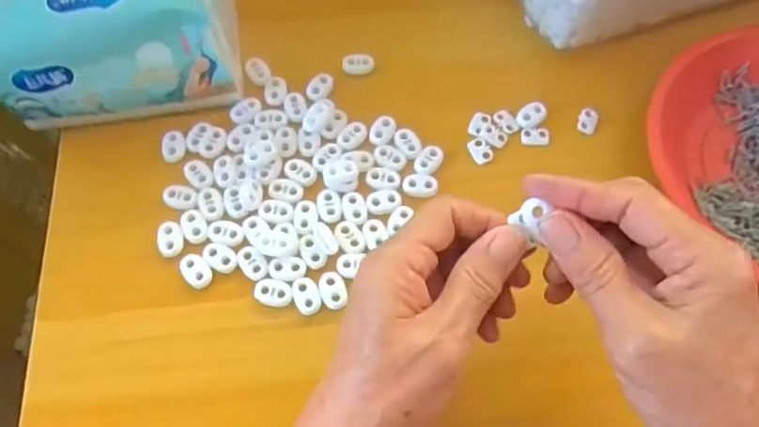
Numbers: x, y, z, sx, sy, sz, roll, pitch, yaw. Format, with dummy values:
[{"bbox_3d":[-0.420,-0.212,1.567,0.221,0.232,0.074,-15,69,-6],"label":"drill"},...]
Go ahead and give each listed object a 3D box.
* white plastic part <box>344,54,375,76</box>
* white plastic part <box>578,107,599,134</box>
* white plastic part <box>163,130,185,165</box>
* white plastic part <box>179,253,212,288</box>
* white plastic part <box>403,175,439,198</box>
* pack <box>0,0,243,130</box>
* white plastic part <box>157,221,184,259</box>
[{"bbox_3d":[-0.015,-0.106,0.411,0.022,0.004,0.017,-1,68,-1],"label":"white plastic part"},{"bbox_3d":[0.143,-0.064,0.395,0.013,0.004,0.020,24,69,9],"label":"white plastic part"},{"bbox_3d":[-0.137,-0.045,0.384,0.015,0.004,0.023,-8,68,-4],"label":"white plastic part"},{"bbox_3d":[-0.111,0.034,0.345,0.015,0.004,0.023,-42,74,-16],"label":"white plastic part"},{"bbox_3d":[0.027,-0.019,0.368,0.022,0.004,0.017,-1,68,-1],"label":"white plastic part"},{"bbox_3d":[-0.169,-0.121,0.370,0.145,0.082,0.103,-3,68,-2],"label":"pack"},{"bbox_3d":[-0.129,0.015,0.352,0.015,0.004,0.023,-11,68,-5],"label":"white plastic part"}]

